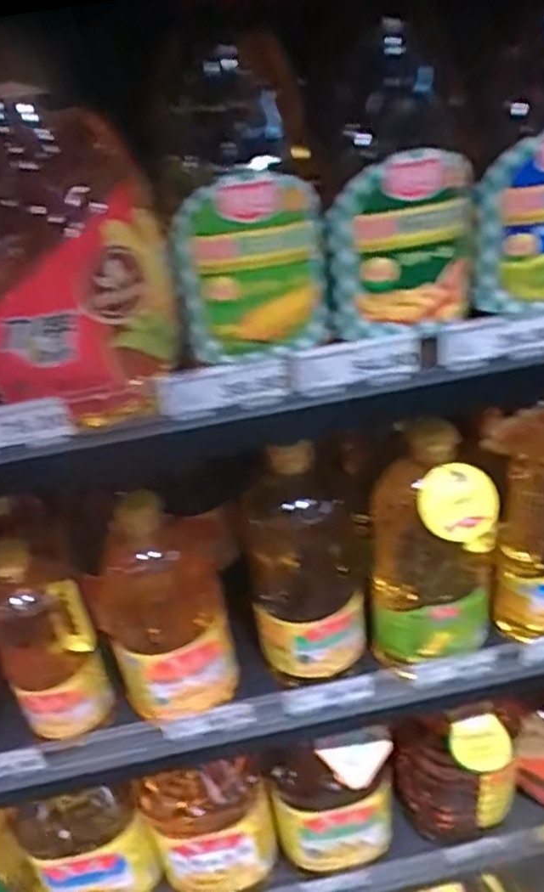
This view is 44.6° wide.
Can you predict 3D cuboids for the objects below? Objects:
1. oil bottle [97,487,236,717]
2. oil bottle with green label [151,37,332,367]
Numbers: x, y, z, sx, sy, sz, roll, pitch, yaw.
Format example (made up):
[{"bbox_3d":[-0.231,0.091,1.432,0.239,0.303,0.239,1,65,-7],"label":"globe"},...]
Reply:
[{"bbox_3d":[-0.103,0.151,0.647,0.105,0.233,0.090,-6,34,2],"label":"oil bottle"},{"bbox_3d":[-0.022,-0.166,0.463,0.100,0.184,0.092,-10,34,-4],"label":"oil bottle with green label"}]

